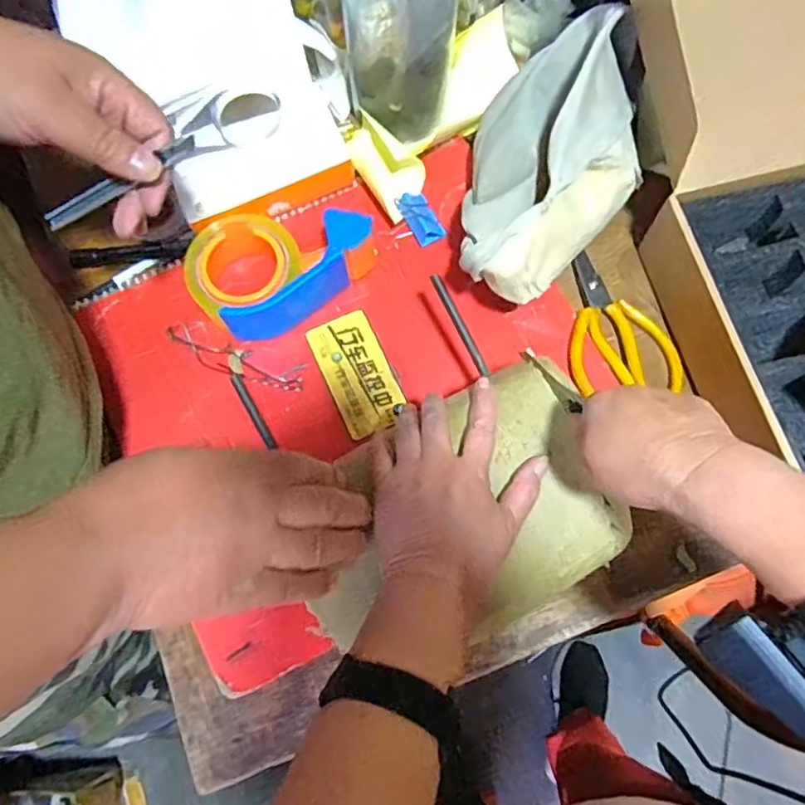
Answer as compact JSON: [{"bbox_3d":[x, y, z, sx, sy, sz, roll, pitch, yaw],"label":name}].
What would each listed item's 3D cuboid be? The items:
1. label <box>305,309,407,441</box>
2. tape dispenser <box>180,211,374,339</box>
[{"bbox_3d":[-0.040,-0.028,0.564,0.058,0.004,0.110,-24,75,-6],"label":"label"},{"bbox_3d":[-0.111,-0.127,0.562,0.156,0.062,0.101,-37,76,-9],"label":"tape dispenser"}]

